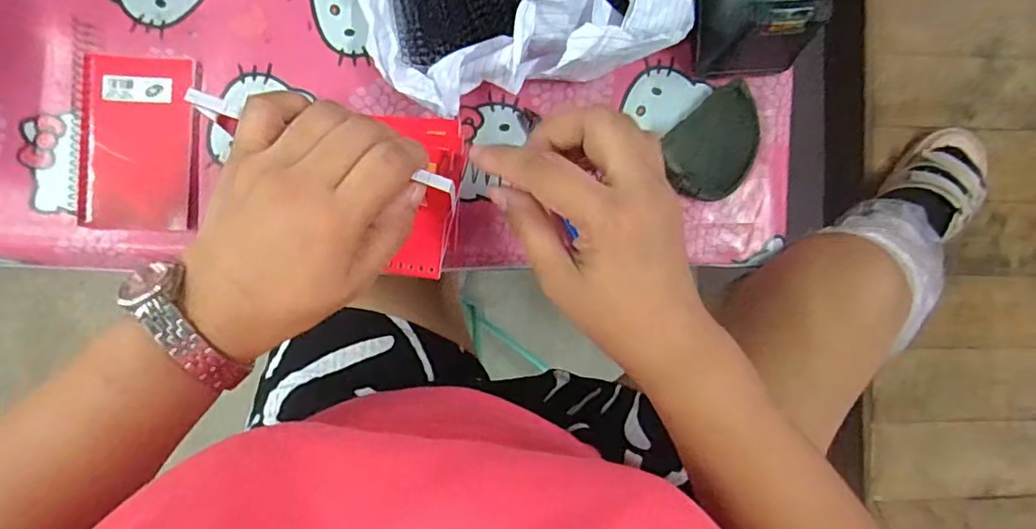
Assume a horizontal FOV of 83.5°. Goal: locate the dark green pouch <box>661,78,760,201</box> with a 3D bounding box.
[{"bbox_3d":[0.158,-0.094,0.459,0.087,0.016,0.067,-44,93,-3],"label":"dark green pouch"}]

